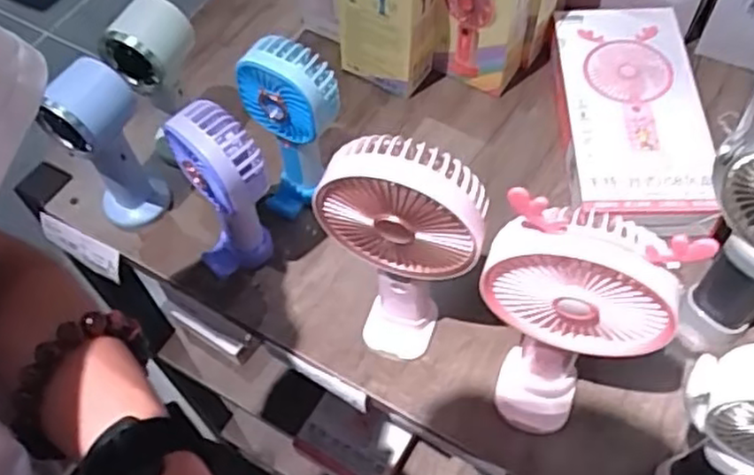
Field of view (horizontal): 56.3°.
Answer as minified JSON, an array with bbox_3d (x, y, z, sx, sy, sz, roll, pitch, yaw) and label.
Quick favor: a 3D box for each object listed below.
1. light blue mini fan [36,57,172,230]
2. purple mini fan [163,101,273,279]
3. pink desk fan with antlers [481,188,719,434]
[{"bbox_3d":[-0.219,-0.074,0.581,0.068,0.167,0.053,-32,62,-16],"label":"light blue mini fan"},{"bbox_3d":[-0.117,-0.026,0.550,0.064,0.162,0.064,-1,59,2],"label":"purple mini fan"},{"bbox_3d":[0.118,0.059,0.448,0.104,0.225,0.054,12,60,10],"label":"pink desk fan with antlers"}]

